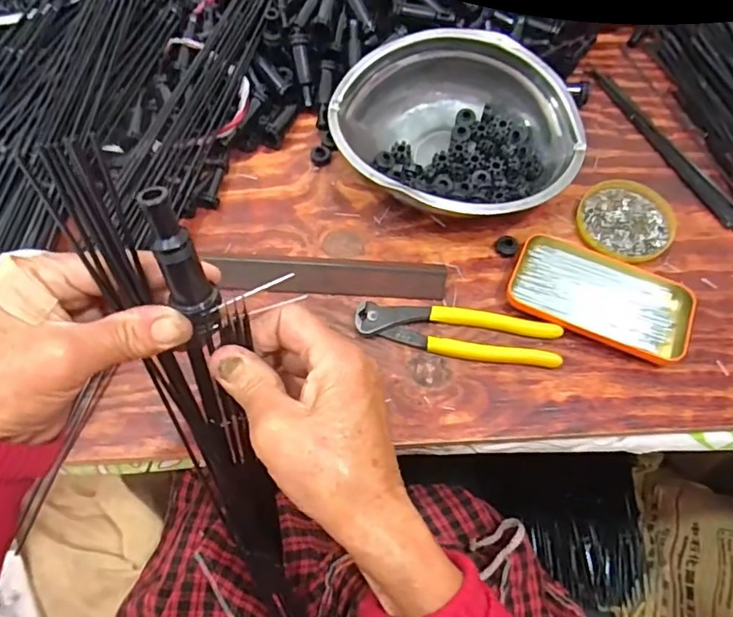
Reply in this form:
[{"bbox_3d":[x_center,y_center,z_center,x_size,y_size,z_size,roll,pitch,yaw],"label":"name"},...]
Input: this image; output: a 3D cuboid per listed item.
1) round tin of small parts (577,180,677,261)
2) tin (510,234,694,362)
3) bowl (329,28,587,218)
[{"bbox_3d":[0.235,-0.080,0.499,0.081,0.011,0.083,0,64,-1],"label":"round tin of small parts"},{"bbox_3d":[0.195,-0.013,0.458,0.141,0.018,0.080,23,66,10],"label":"tin"},{"bbox_3d":[0.080,-0.156,0.497,0.201,0.070,0.196,0,64,-1],"label":"bowl"}]

